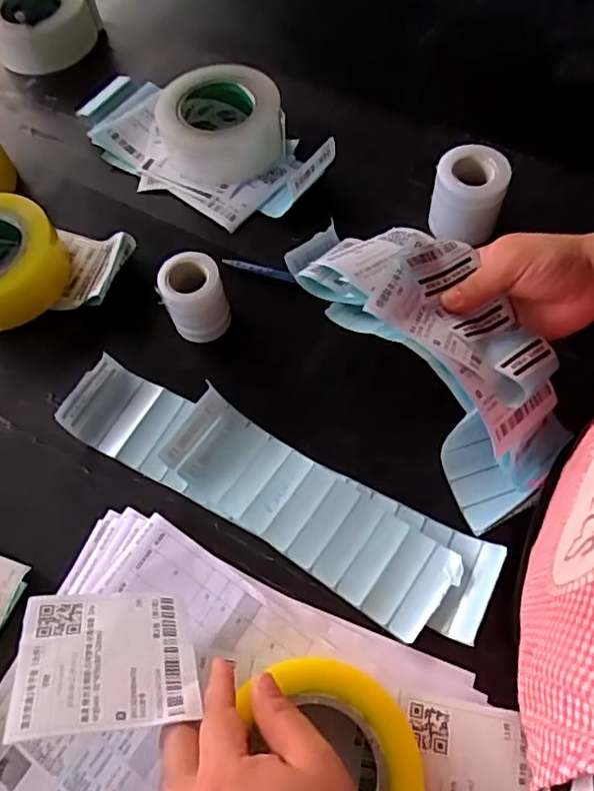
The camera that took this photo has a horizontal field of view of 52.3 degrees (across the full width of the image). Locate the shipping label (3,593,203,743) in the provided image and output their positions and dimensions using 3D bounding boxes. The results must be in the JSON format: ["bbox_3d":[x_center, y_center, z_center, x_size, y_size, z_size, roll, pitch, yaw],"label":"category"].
[{"bbox_3d":[-0.112,0.155,0.360,0.099,0.006,0.097,3,27,-20],"label":"shipping label"}]

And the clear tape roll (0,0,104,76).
[{"bbox_3d":[-0.305,-0.440,0.721,0.114,0.061,0.117,18,64,13],"label":"clear tape roll"}]

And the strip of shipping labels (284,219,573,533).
[{"bbox_3d":[0.110,-0.037,0.446,0.114,0.088,0.248,-36,90,-15],"label":"strip of shipping labels"}]

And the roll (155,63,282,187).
[{"bbox_3d":[-0.076,-0.274,0.616,0.119,0.063,0.115,-2,62,3],"label":"roll"}]

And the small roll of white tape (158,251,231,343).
[{"bbox_3d":[-0.085,-0.081,0.514,0.049,0.066,0.045,-2,62,3],"label":"small roll of white tape"}]

